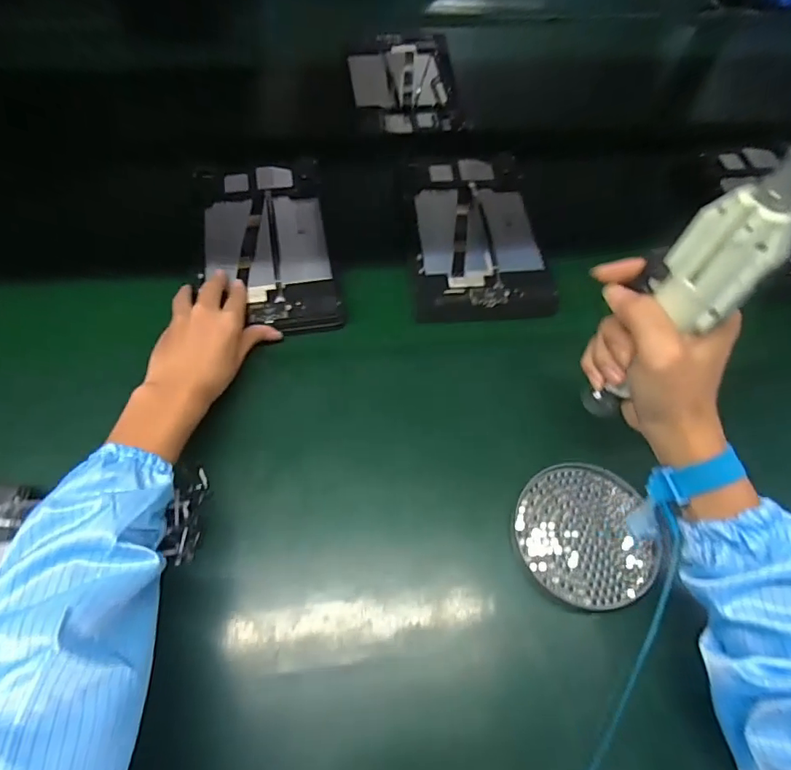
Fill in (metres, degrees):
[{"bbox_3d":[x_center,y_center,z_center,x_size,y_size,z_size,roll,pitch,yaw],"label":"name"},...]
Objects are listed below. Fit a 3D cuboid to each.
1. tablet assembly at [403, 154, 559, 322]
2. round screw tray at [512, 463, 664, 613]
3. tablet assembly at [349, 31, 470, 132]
[{"bbox_3d":[0.090,-0.178,0.574,0.148,0.013,0.246,-2,64,-3],"label":"tablet assembly"},{"bbox_3d":[0.156,0.122,0.414,0.113,0.018,0.113,4,64,0],"label":"round screw tray"},{"bbox_3d":[0.013,-0.444,0.731,0.153,0.015,0.231,-6,59,-4],"label":"tablet assembly"}]

